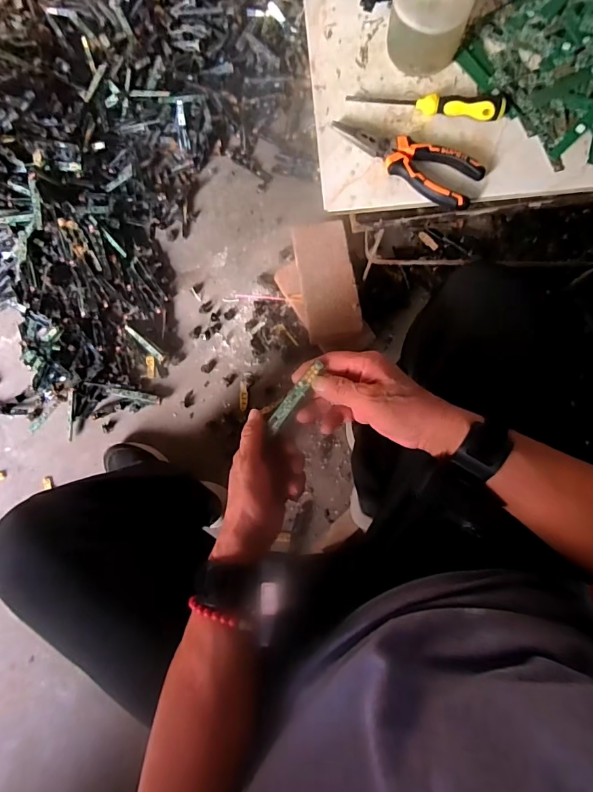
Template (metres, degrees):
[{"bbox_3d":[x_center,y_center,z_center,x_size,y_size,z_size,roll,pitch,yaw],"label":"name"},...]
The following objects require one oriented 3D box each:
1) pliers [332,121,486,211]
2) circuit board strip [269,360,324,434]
[{"bbox_3d":[0.112,-0.239,0.444,0.152,0.019,0.054,23,83,4],"label":"pliers"},{"bbox_3d":[-0.003,0.003,0.412,0.014,0.007,0.077,39,109,2],"label":"circuit board strip"}]

